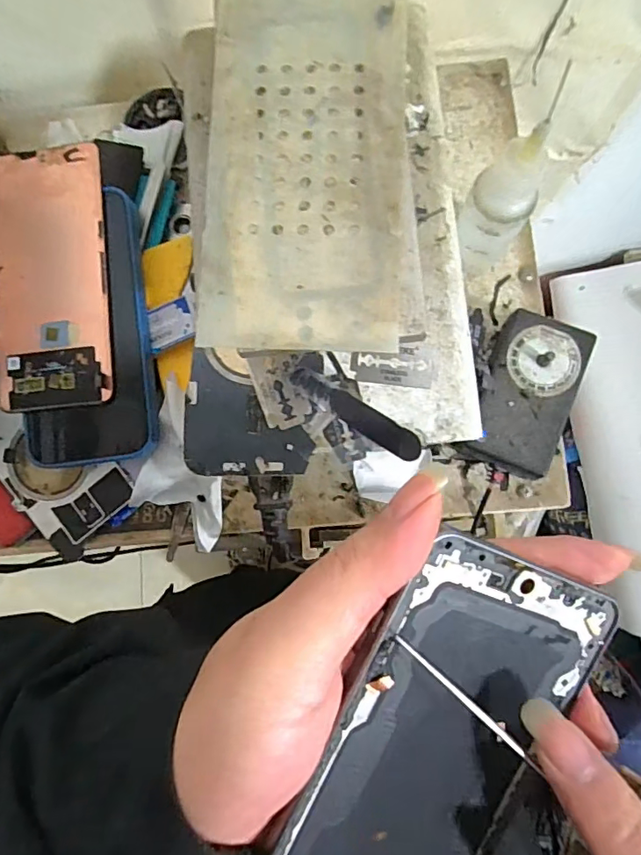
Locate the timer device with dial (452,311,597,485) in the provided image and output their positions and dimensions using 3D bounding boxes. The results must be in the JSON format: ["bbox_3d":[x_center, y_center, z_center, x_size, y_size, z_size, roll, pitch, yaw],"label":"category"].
[{"bbox_3d":[0.118,-0.018,0.297,0.048,0.031,0.088,23,82,4],"label":"timer device with dial"}]

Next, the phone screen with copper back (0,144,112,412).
[{"bbox_3d":[-0.165,-0.091,0.306,0.072,0.005,0.158,-5,85,8],"label":"phone screen with copper back"}]

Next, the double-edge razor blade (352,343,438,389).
[{"bbox_3d":[0.036,-0.031,0.245,0.040,0.004,0.021,7,82,2],"label":"double-edge razor blade"}]

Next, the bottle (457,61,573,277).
[{"bbox_3d":[0.100,-0.124,0.267,0.033,0.127,0.038,34,83,5],"label":"bottle"}]

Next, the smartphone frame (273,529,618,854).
[{"bbox_3d":[0.028,0.113,0.152,0.069,0.004,0.160,25,94,-18],"label":"smartphone frame"}]

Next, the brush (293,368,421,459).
[{"bbox_3d":[0.017,-0.007,0.241,0.070,0.005,0.013,32,83,5],"label":"brush"}]

